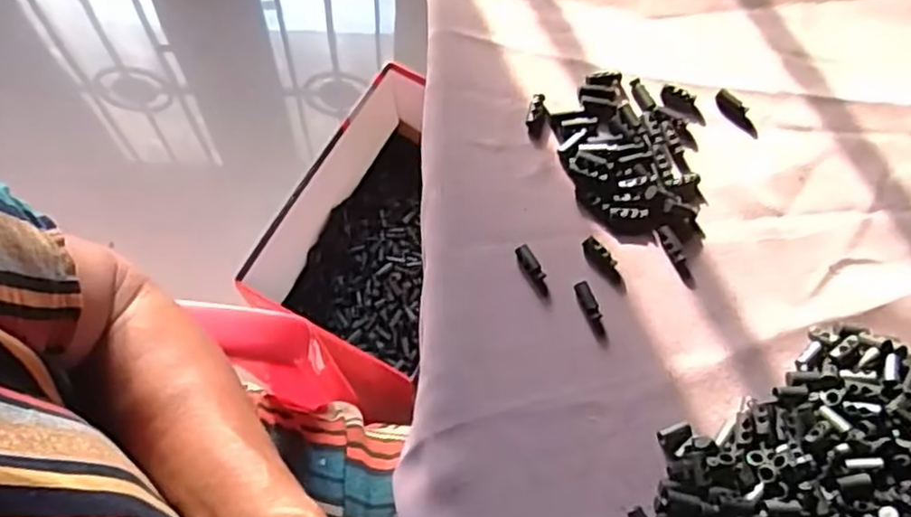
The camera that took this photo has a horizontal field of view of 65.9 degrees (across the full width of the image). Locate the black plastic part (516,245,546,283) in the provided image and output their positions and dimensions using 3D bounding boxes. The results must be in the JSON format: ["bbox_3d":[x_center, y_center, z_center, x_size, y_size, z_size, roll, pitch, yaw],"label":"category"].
[{"bbox_3d":[0.045,0.004,0.427,0.009,0.008,0.025,-33,73,-14],"label":"black plastic part"}]

